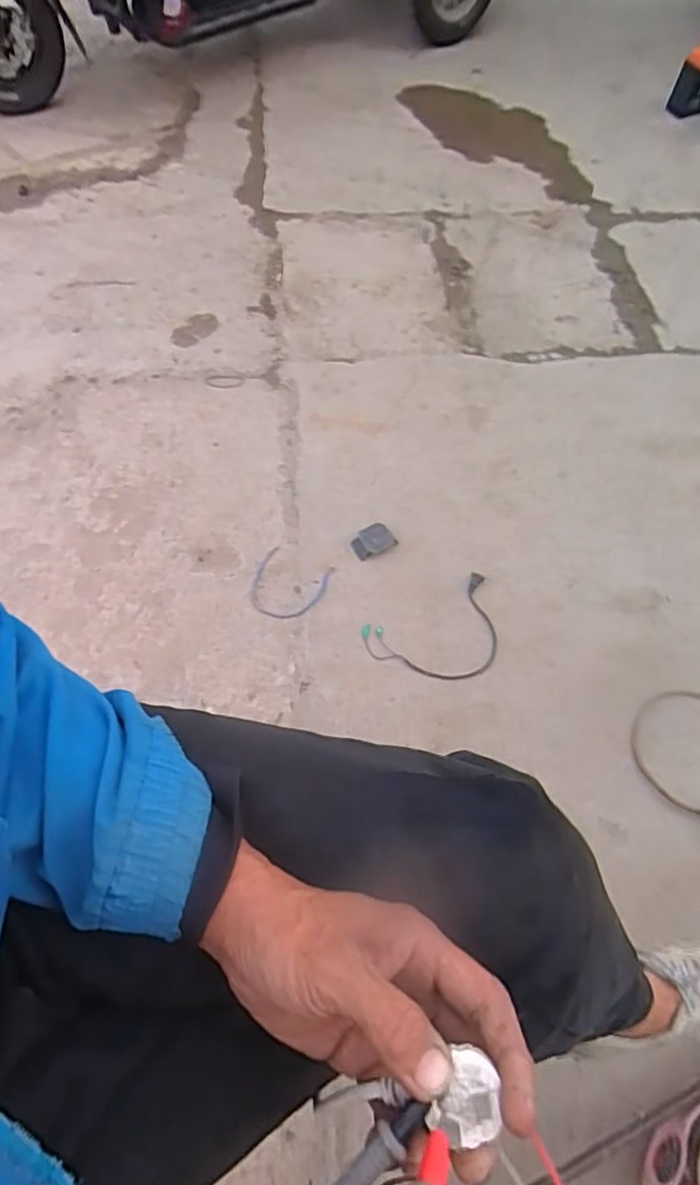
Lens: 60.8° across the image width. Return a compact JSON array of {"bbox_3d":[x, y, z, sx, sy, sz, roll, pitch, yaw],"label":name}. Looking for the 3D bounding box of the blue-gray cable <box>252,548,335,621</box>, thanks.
[{"bbox_3d":[-0.118,-0.013,1.128,0.137,0.011,0.143,1,62,-1],"label":"blue-gray cable"}]

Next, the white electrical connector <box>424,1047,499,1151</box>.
[{"bbox_3d":[0.047,0.214,0.253,0.028,0.008,0.031,0,63,-2],"label":"white electrical connector"}]

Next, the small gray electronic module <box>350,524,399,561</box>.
[{"bbox_3d":[0.045,-0.103,1.194,0.086,0.019,0.054,-31,68,-16],"label":"small gray electronic module"}]

